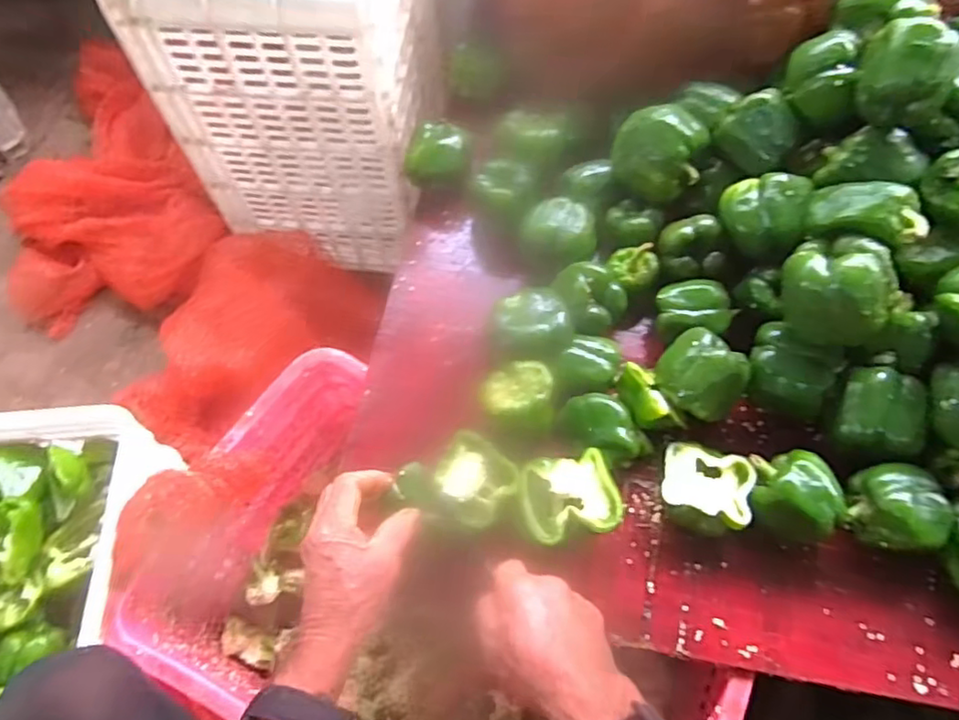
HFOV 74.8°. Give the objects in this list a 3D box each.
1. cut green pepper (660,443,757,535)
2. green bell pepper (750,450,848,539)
[{"bbox_3d":[0.203,0.117,0.568,0.073,0.050,0.074,17,65,12],"label":"cut green pepper"},{"bbox_3d":[0.276,0.118,0.552,0.081,0.069,0.066,19,66,13],"label":"green bell pepper"}]

